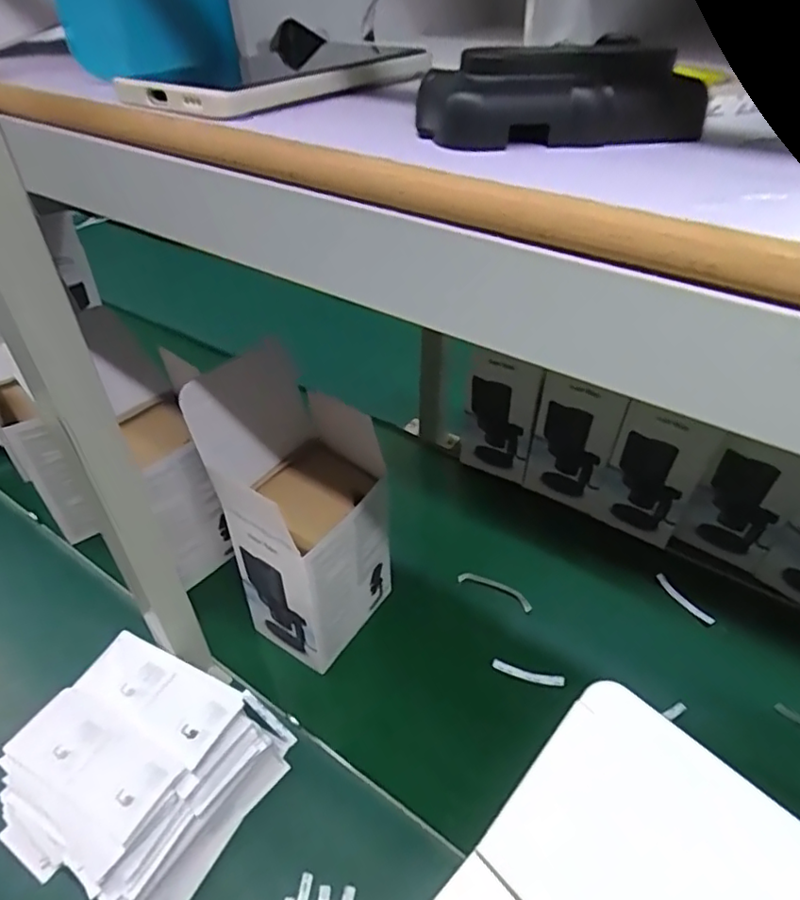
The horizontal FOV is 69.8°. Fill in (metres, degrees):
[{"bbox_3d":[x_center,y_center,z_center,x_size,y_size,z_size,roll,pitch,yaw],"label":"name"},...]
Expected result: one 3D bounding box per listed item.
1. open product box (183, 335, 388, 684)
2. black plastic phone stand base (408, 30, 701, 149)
[{"bbox_3d":[-0.118,0.080,0.665,0.165,0.351,0.159,23,45,25],"label":"open product box"},{"bbox_3d":[0.063,-0.135,0.216,0.103,0.030,0.040,-12,43,-10],"label":"black plastic phone stand base"}]

